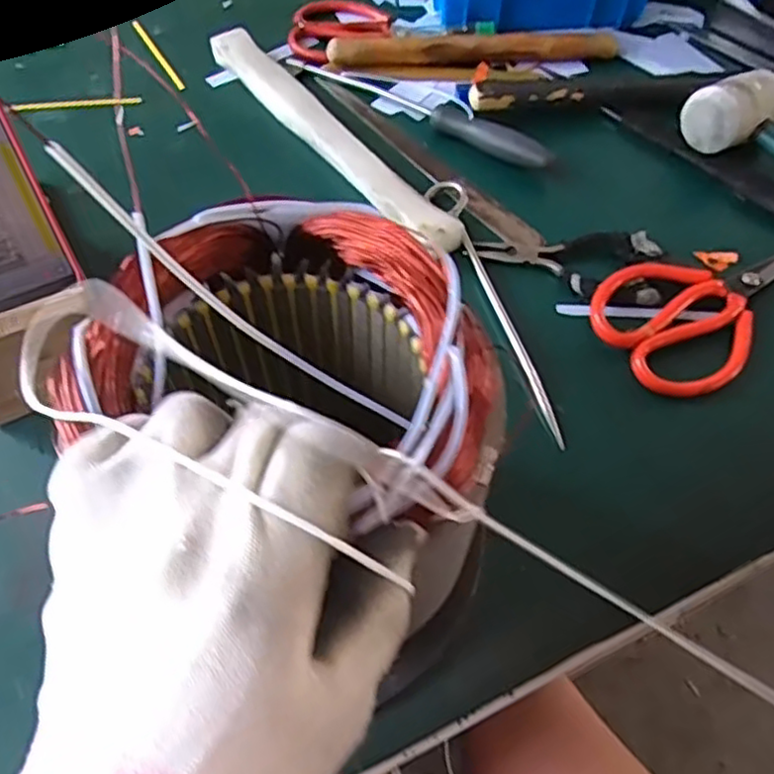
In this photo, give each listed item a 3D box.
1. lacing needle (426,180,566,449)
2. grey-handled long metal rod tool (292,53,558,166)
[{"bbox_3d":[0.067,-0.058,0.450,0.025,0.009,0.219,-11,58,-7],"label":"lacing needle"},{"bbox_3d":[0.024,-0.227,0.551,0.245,0.022,0.021,32,63,18],"label":"grey-handled long metal rod tool"}]

